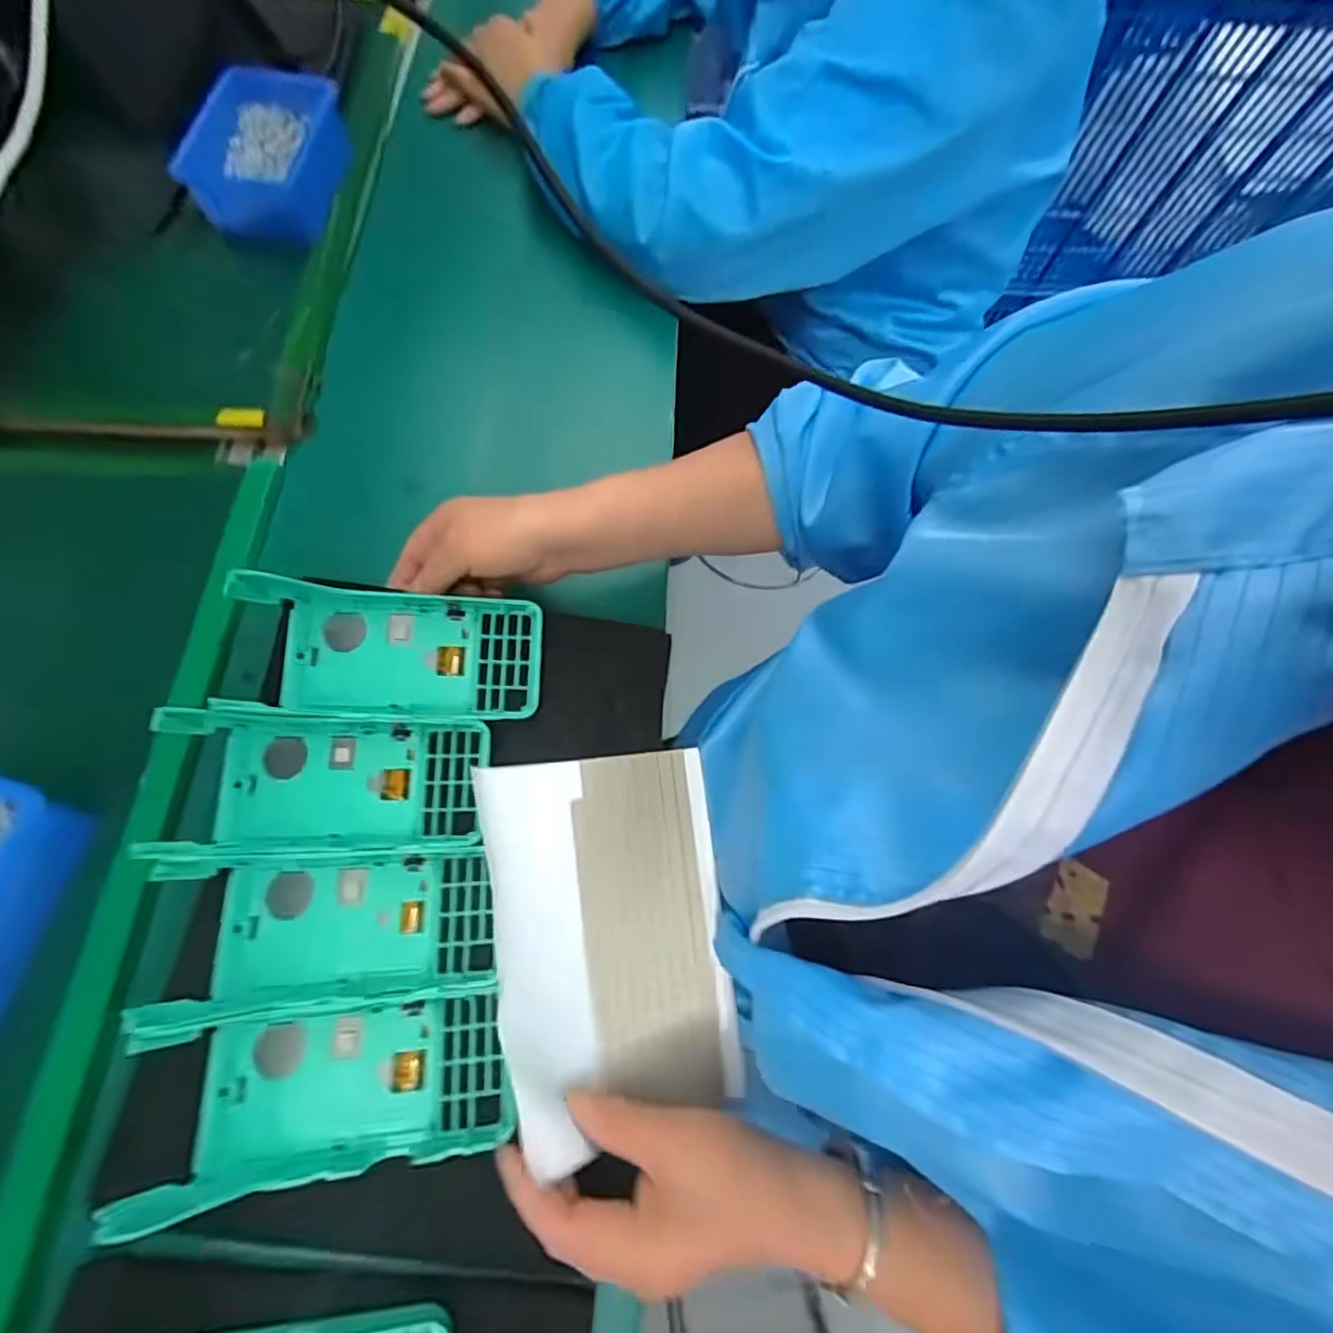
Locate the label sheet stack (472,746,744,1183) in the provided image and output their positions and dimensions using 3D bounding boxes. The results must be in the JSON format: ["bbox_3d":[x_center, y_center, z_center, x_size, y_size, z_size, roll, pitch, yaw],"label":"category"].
[{"bbox_3d":[-0.029,0.147,0.347,0.134,0.033,0.190,1,70,-24],"label":"label sheet stack"}]

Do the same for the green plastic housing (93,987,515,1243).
[{"bbox_3d":[-0.161,0.207,0.298,0.158,0.053,0.074,-4,68,-4],"label":"green plastic housing"}]

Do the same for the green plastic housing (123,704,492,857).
[{"bbox_3d":[-0.189,0.064,0.344,0.166,0.056,0.077,1,68,-2],"label":"green plastic housing"}]

